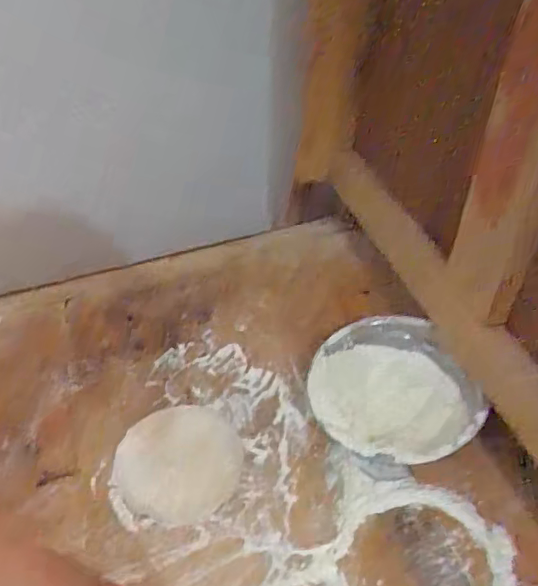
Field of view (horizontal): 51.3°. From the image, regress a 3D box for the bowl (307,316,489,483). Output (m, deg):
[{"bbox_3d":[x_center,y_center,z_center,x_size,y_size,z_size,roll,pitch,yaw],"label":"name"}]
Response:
[{"bbox_3d":[0.105,0.090,0.486,0.136,0.050,0.138,-4,43,3],"label":"bowl"}]

